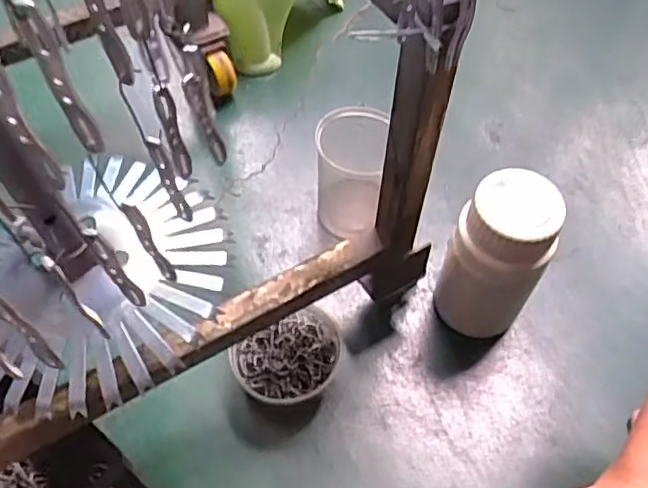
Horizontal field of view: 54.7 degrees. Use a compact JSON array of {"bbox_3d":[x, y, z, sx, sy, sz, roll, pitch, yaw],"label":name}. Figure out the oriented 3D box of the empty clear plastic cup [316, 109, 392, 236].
[{"bbox_3d":[0.032,-0.087,0.767,0.081,0.150,0.087,1,58,-2],"label":"empty clear plastic cup"}]

